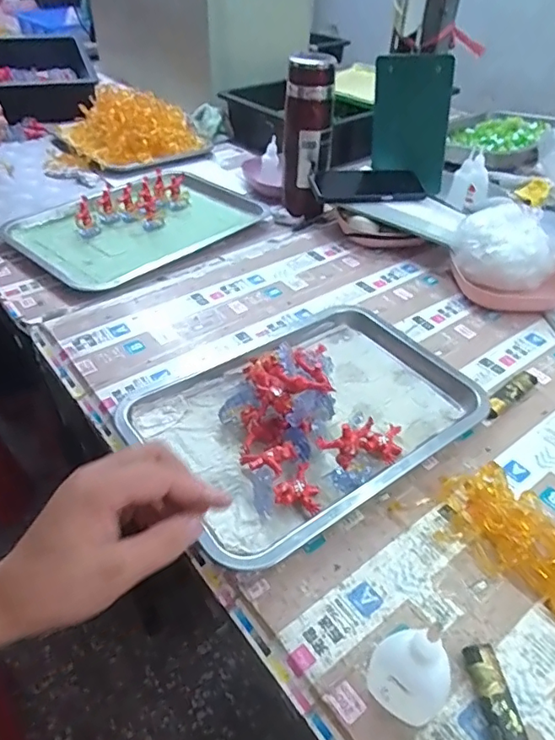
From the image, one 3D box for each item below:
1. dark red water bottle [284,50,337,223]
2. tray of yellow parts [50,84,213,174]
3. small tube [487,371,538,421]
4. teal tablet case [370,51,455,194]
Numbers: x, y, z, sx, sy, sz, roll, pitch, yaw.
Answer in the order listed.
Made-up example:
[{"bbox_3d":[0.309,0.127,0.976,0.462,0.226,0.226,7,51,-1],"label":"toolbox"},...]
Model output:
[{"bbox_3d":[0.045,-0.347,0.801,0.074,0.216,0.085,3,41,0],"label":"dark red water bottle"},{"bbox_3d":[-0.287,-0.489,1.051,0.281,0.089,0.256,-17,45,-21],"label":"tray of yellow parts"},{"bbox_3d":[0.233,0.024,0.528,0.097,0.013,0.021,-29,51,-33],"label":"small tube"},{"bbox_3d":[0.190,-0.354,0.768,0.108,0.175,0.020,13,36,22],"label":"teal tablet case"}]

